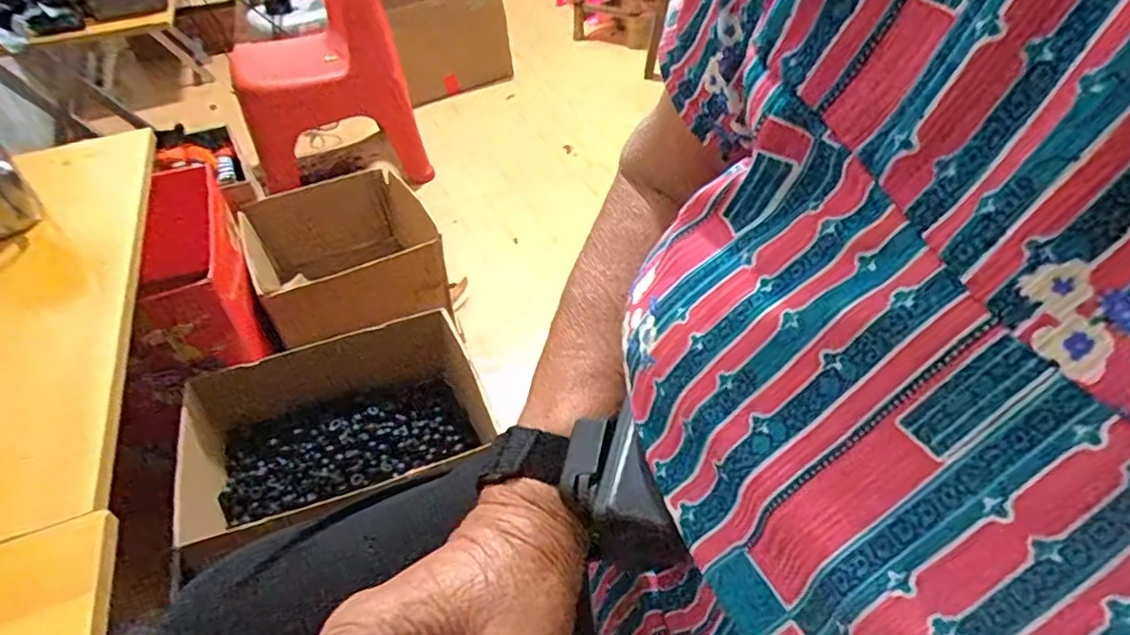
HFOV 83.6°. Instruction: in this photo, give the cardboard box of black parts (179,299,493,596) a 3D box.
[{"bbox_3d":[-0.293,0.159,0.810,0.395,0.130,0.247,-19,40,-15],"label":"cardboard box of black parts"}]

